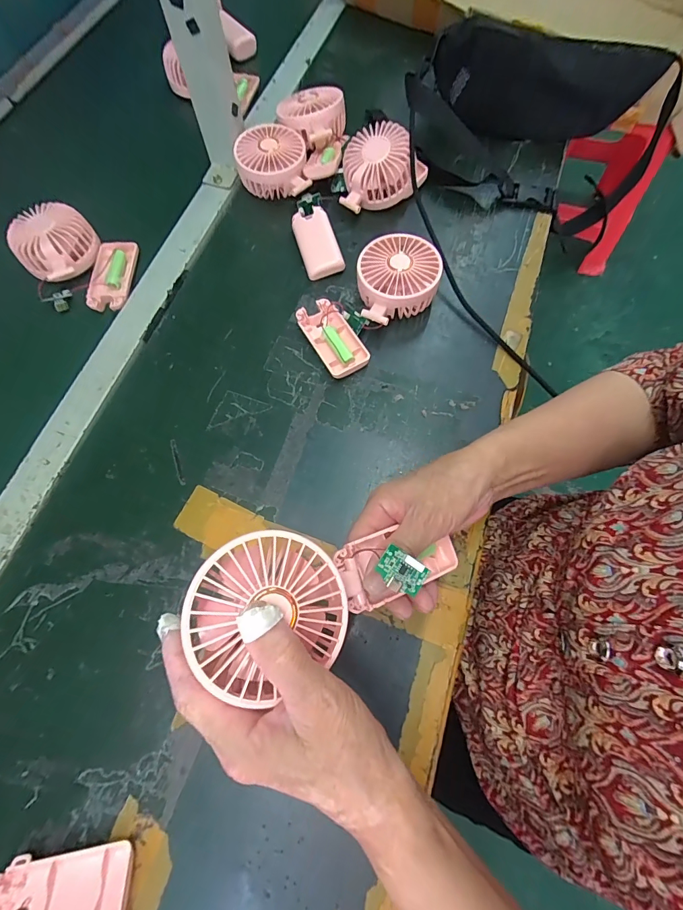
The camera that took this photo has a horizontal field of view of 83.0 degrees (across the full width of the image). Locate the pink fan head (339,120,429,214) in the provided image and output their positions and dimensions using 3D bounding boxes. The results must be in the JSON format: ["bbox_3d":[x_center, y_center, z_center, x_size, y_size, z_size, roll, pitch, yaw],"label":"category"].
[{"bbox_3d":[0.052,-0.344,0.469,0.102,0.062,0.089,6,70,4],"label":"pink fan head"}]

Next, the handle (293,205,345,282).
[{"bbox_3d":[-0.029,-0.249,0.455,0.044,0.019,0.089,-17,70,-5],"label":"handle"}]

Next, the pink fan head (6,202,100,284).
[{"bbox_3d":[-0.327,-0.247,0.446,0.086,0.041,0.086,-1,70,1],"label":"pink fan head"}]

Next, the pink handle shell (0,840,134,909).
[{"bbox_3d":[-0.189,0.293,0.251,0.092,0.017,0.047,-7,42,-7],"label":"pink handle shell"}]

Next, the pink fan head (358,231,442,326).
[{"bbox_3d":[0.060,-0.186,0.414,0.083,0.046,0.092,-7,70,-1],"label":"pink fan head"}]

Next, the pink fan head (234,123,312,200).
[{"bbox_3d":[-0.086,-0.363,0.482,0.087,0.043,0.095,-12,70,-3],"label":"pink fan head"}]

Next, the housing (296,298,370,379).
[{"bbox_3d":[-0.009,-0.124,0.411,0.045,0.015,0.092,-29,72,-9],"label":"housing"}]

